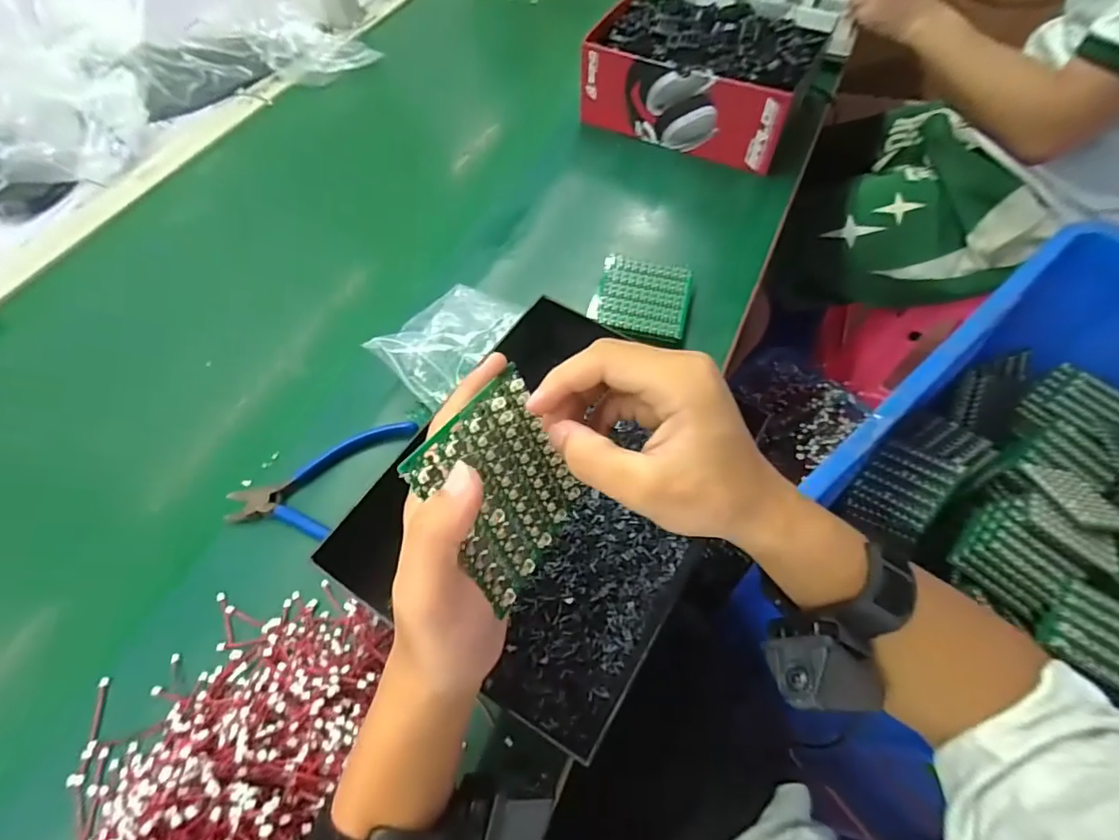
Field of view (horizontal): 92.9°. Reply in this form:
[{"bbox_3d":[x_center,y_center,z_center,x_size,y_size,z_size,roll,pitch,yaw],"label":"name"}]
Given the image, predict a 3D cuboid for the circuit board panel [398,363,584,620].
[{"bbox_3d":[-0.024,0.028,0.246,0.005,0.080,0.082,-12,25,36],"label":"circuit board panel"}]

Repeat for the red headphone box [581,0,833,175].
[{"bbox_3d":[0.164,-0.402,0.615,0.235,0.100,0.153,23,63,16],"label":"red headphone box"}]

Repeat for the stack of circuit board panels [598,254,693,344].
[{"bbox_3d":[0.078,-0.113,0.489,0.081,0.009,0.090,8,60,8],"label":"stack of circuit board panels"}]

